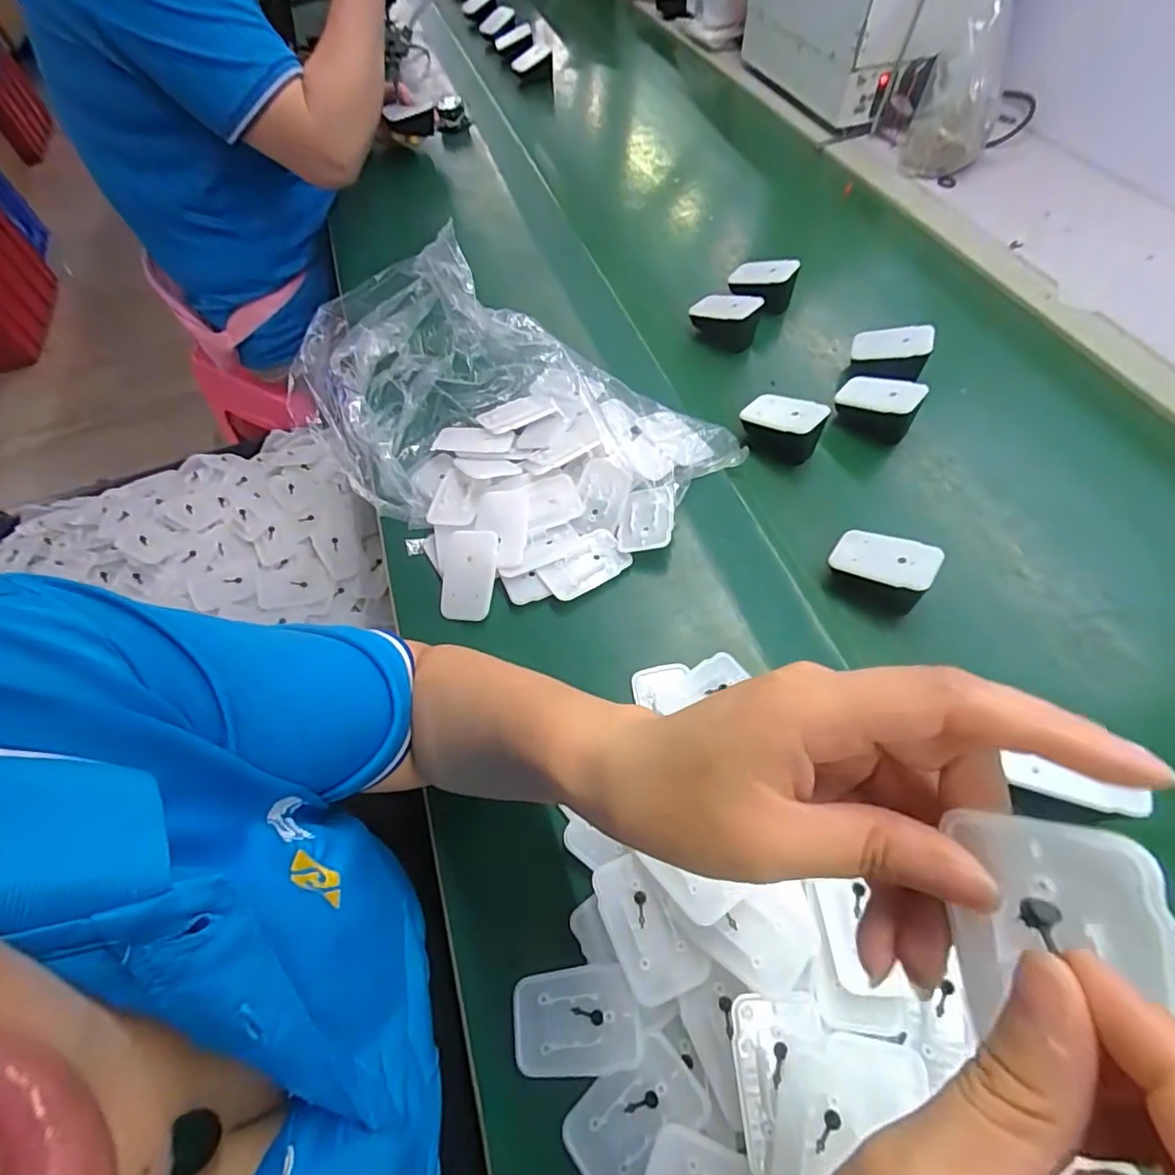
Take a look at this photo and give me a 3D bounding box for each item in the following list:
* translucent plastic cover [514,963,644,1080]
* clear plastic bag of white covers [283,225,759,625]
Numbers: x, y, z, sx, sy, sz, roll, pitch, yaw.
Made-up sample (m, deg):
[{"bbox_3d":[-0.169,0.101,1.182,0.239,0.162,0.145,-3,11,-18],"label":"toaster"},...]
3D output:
[{"bbox_3d":[-0.007,0.225,0.301,0.069,0.004,0.045,-15,58,14],"label":"translucent plastic cover"},{"bbox_3d":[-0.084,-0.156,0.499,0.254,0.138,0.357,-37,63,-18],"label":"clear plastic bag of white covers"}]

